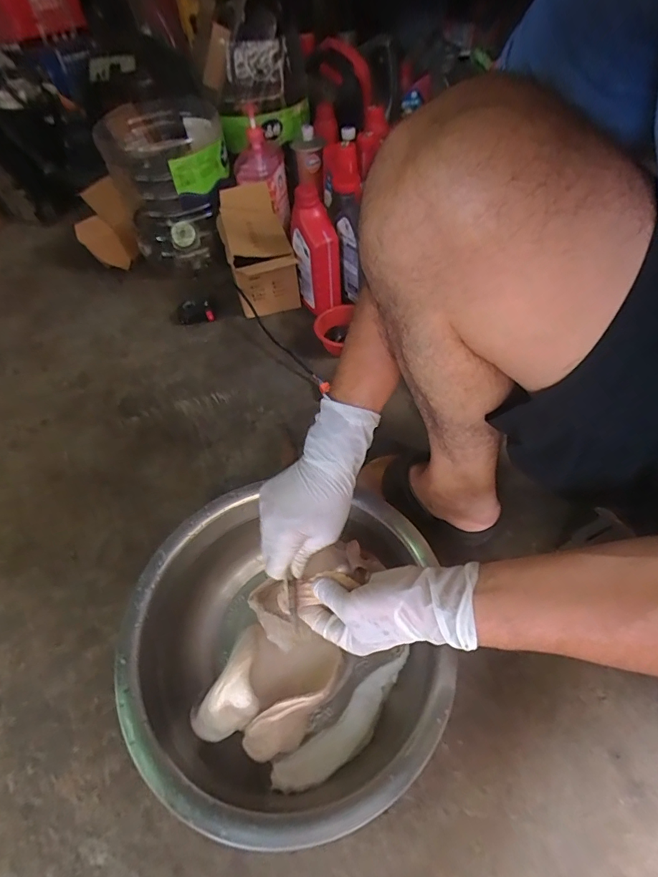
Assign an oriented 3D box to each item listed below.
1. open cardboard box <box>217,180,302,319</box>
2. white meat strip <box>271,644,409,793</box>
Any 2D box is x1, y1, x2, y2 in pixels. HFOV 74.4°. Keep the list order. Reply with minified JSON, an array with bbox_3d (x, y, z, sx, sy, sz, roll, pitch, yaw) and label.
[{"bbox_3d":[-0.153,-0.409,0.916,0.131,0.136,0.281,-15,67,-6],"label":"open cardboard box"},{"bbox_3d":[0.023,0.285,0.435,0.171,0.018,0.041,-34,57,-19],"label":"white meat strip"}]

